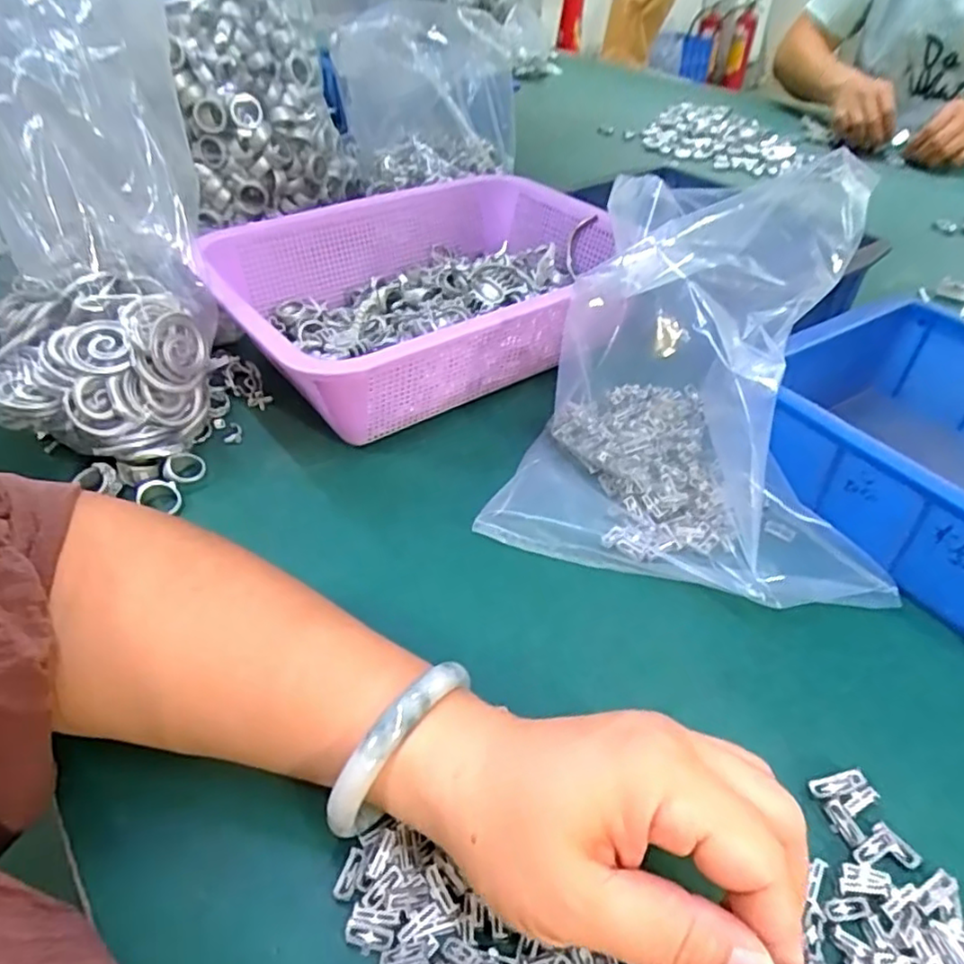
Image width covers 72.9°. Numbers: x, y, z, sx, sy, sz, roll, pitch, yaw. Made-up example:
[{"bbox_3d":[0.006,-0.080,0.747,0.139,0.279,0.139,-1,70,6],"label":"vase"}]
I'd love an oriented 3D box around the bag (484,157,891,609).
[{"bbox_3d":[0.124,-0.055,0.348,0.202,0.150,0.175,14,44,15],"label":"bag"}]

